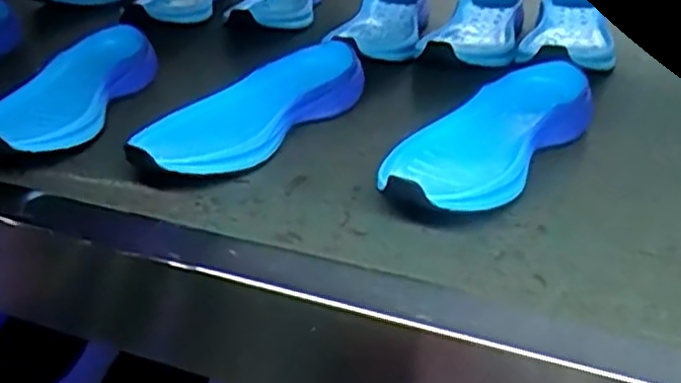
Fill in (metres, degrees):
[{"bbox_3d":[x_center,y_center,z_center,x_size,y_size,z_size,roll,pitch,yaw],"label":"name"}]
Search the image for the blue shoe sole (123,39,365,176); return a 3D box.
[{"bbox_3d":[-0.072,-0.069,0.608,0.092,0.043,0.244,19,35,30],"label":"blue shoe sole"}]

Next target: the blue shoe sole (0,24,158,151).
[{"bbox_3d":[-0.247,-0.090,0.645,0.089,0.048,0.227,6,31,11],"label":"blue shoe sole"}]

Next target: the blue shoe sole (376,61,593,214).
[{"bbox_3d":[0.114,-0.042,0.554,0.091,0.046,0.235,21,36,32],"label":"blue shoe sole"}]

